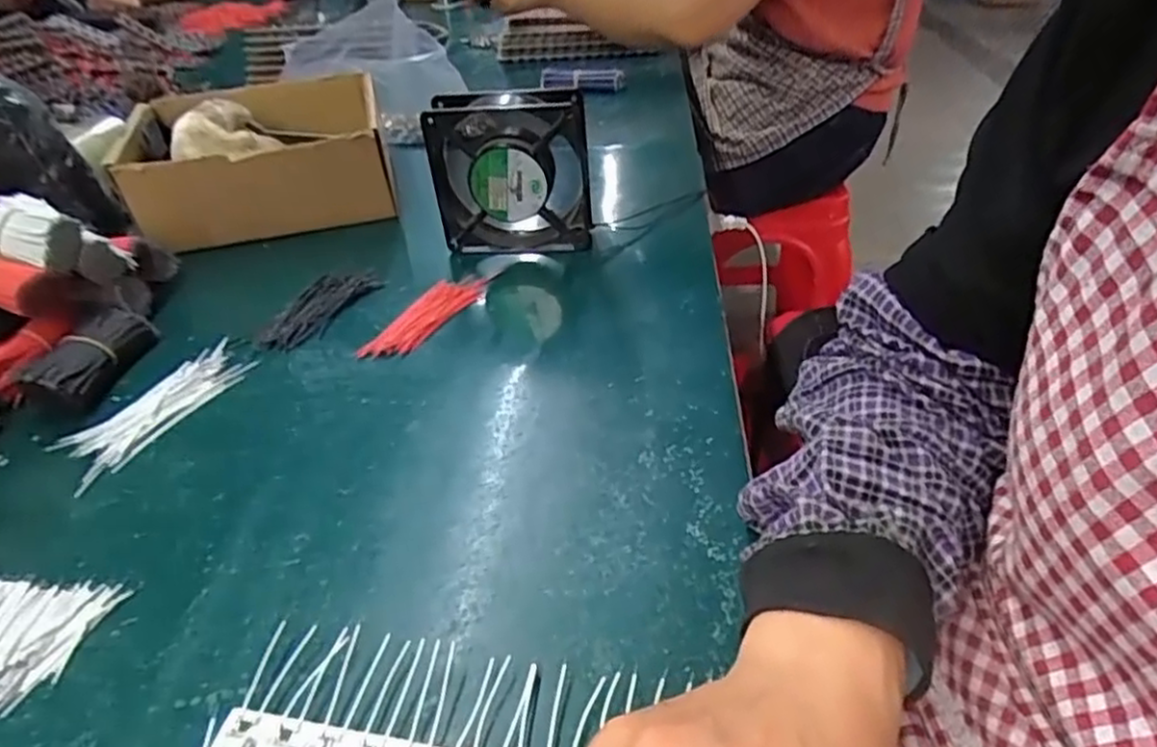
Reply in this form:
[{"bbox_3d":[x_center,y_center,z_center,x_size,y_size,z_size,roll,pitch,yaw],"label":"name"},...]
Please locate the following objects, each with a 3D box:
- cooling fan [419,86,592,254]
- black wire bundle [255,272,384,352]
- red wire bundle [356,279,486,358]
[{"bbox_3d":[-0.054,-0.160,0.573,0.125,0.124,0.043,1,37,8],"label":"cooling fan"},{"bbox_3d":[-0.197,-0.051,0.536,0.039,0.016,0.108,16,42,25],"label":"black wire bundle"},{"bbox_3d":[-0.108,-0.045,0.520,0.033,0.014,0.113,20,44,30],"label":"red wire bundle"}]

